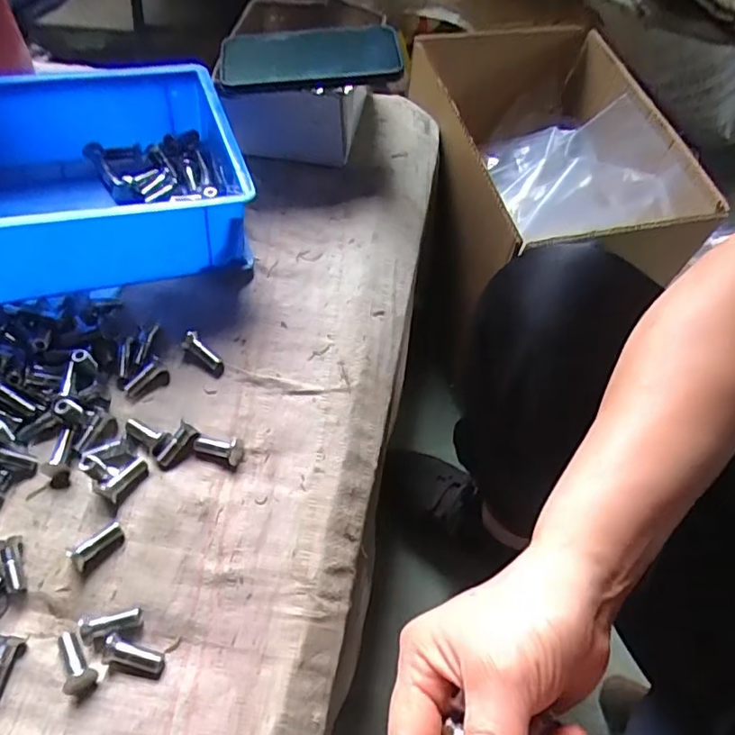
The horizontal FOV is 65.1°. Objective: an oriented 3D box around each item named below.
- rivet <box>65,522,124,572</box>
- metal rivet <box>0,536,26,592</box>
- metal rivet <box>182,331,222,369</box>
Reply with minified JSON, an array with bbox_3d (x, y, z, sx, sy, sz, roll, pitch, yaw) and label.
[{"bbox_3d":[-0.181,0.120,0.387,0.034,0.015,0.013,-36,66,-19],"label":"rivet"},{"bbox_3d":[-0.237,0.131,0.383,0.013,0.014,0.035,-18,66,-11],"label":"metal rivet"},{"bbox_3d":[-0.134,-0.013,0.463,0.037,0.009,0.014,40,67,21],"label":"metal rivet"}]

